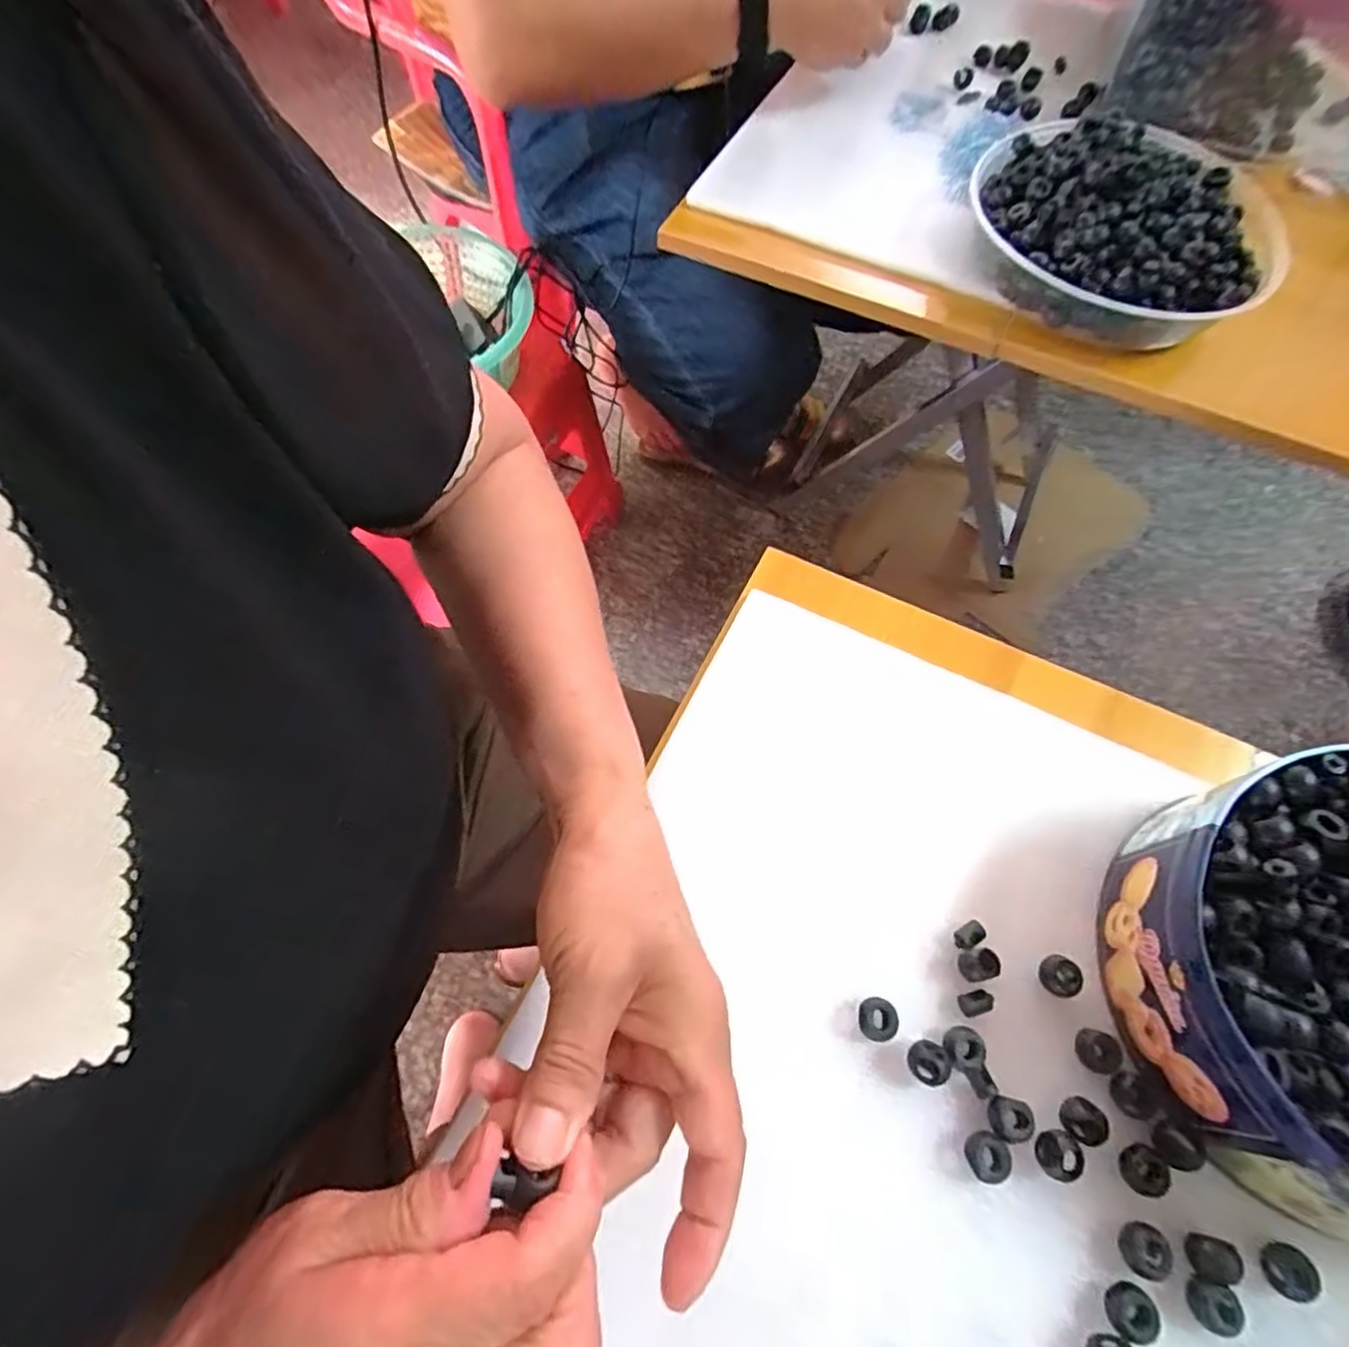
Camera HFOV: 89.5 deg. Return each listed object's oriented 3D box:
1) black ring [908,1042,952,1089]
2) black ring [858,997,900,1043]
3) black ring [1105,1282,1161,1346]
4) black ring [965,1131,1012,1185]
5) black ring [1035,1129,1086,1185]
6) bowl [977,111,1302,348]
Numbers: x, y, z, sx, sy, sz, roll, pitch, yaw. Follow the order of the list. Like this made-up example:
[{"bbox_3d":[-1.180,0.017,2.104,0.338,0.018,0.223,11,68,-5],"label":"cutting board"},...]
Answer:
[{"bbox_3d":[0.111,0.171,0.298,0.015,0.013,0.017,3,63,1],"label":"black ring"},{"bbox_3d":[0.092,0.157,0.307,0.016,0.012,0.018,1,63,-1],"label":"black ring"},{"bbox_3d":[0.177,0.248,0.264,0.015,0.010,0.017,23,65,11],"label":"black ring"},{"bbox_3d":[0.131,0.203,0.285,0.016,0.010,0.016,0,63,-1],"label":"black ring"},{"bbox_3d":[0.160,0.201,0.283,0.017,0.007,0.020,-41,70,-19],"label":"black ring"},{"bbox_3d":[0.346,-0.345,0.534,0.238,0.068,0.211,28,67,12],"label":"bowl"}]

